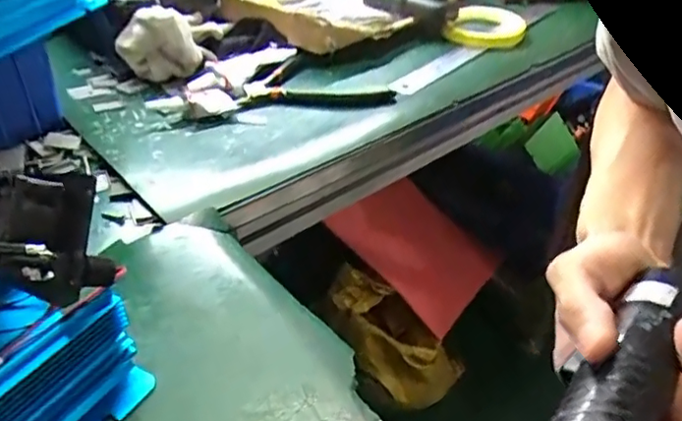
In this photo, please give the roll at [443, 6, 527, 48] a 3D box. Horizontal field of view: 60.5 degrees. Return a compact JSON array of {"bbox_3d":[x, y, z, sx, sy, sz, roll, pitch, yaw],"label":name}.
[{"bbox_3d":[0.163,-0.203,0.643,0.075,0.024,0.085,19,40,21],"label":"roll"}]

